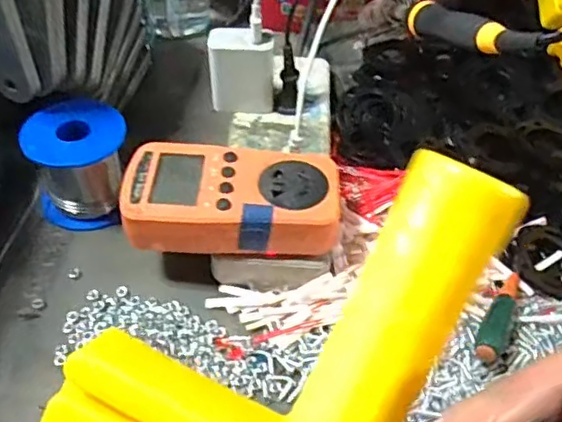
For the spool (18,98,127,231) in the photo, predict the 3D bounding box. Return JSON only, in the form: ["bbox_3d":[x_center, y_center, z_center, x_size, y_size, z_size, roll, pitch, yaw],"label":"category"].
[{"bbox_3d":[-0.138,-0.035,0.409,0.066,0.057,0.075,-9,49,-12],"label":"spool"}]

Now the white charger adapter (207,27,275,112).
[{"bbox_3d":[-0.029,-0.106,0.450,0.048,0.054,0.027,6,47,2],"label":"white charger adapter"}]

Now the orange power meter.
[{"bbox_3d":[-0.029,-0.007,0.371,0.129,0.031,0.067,6,47,2],"label":"orange power meter"}]

